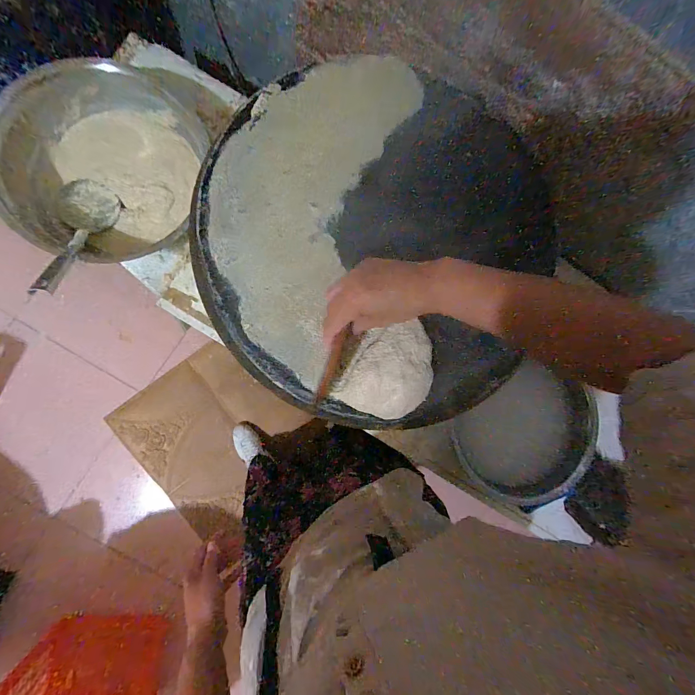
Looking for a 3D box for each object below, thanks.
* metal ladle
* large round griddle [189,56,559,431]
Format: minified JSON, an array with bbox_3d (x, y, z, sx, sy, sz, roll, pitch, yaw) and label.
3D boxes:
[{"bbox_3d":[-0.489,-0.203,0.601,0.093,0.077,0.283,-7,50,-10],"label":"metal ladle"},{"bbox_3d":[0.043,-0.159,0.462,0.481,0.052,0.504,1,87,-9],"label":"large round griddle"}]

